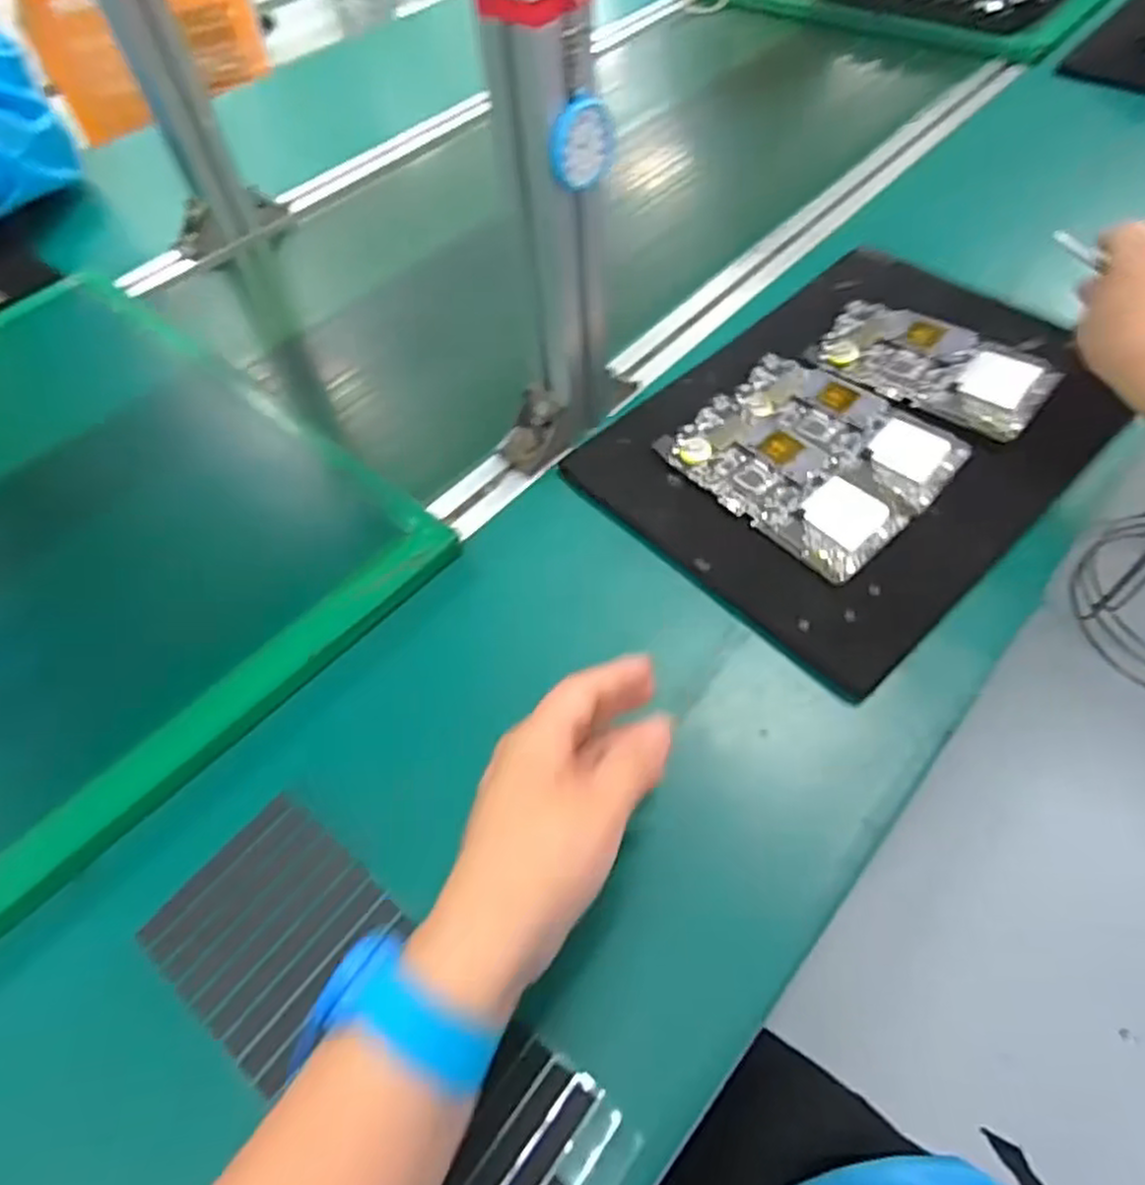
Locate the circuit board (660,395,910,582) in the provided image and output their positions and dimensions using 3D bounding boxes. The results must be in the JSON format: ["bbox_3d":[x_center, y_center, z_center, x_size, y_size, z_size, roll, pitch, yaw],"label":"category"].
[{"bbox_3d":[0.132,-0.072,0.480,0.072,0.011,0.152,-40,63,-19],"label":"circuit board"}]

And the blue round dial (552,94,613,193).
[{"bbox_3d":[0.005,-0.229,0.377,0.037,0.042,0.009,-38,60,-21],"label":"blue round dial"}]

